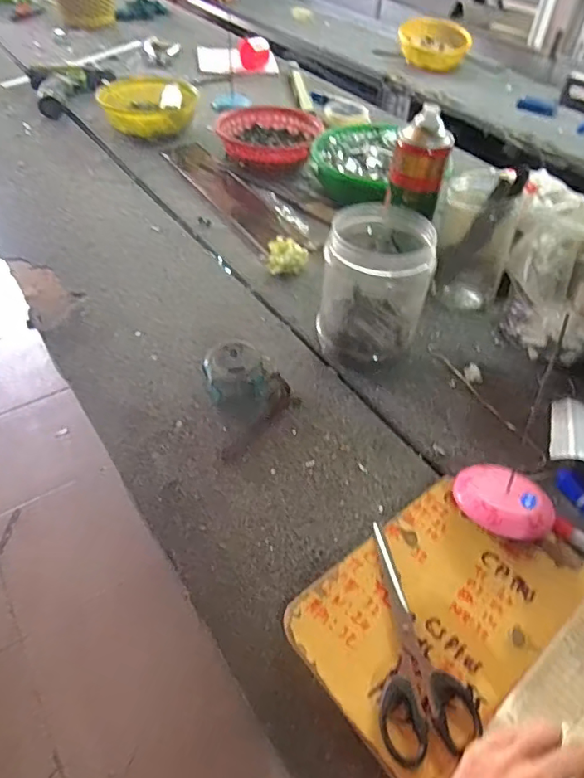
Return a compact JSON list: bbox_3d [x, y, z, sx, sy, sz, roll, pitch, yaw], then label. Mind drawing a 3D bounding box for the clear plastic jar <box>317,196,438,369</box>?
[{"bbox_3d":[0.093,-0.113,0.591,0.115,0.152,0.096,11,48,9],"label":"clear plastic jar"}]

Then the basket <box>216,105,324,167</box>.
[{"bbox_3d":[-0.044,-0.473,0.982,0.189,0.045,0.217,3,48,2],"label":"basket"}]

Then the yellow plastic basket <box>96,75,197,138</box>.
[{"bbox_3d":[-0.288,-0.566,1.060,0.190,0.073,0.183,-9,48,-9],"label":"yellow plastic basket"}]

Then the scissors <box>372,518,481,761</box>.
[{"bbox_3d":[0.096,0.187,0.405,0.067,0.011,0.167,0,47,-1],"label":"scissors"}]

